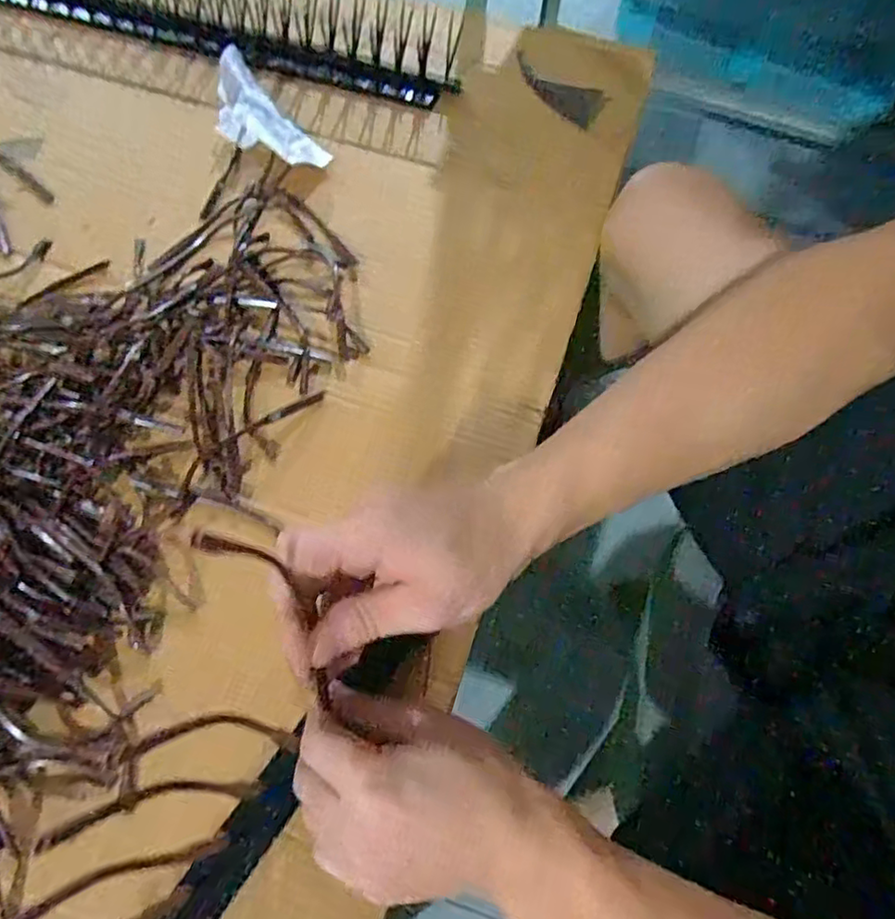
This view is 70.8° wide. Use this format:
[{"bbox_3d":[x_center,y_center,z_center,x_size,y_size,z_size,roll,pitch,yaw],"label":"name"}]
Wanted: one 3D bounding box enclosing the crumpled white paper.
[{"bbox_3d":[-0.166,-0.302,0.567,0.131,0.029,0.057,45,69,2],"label":"crumpled white paper"}]

